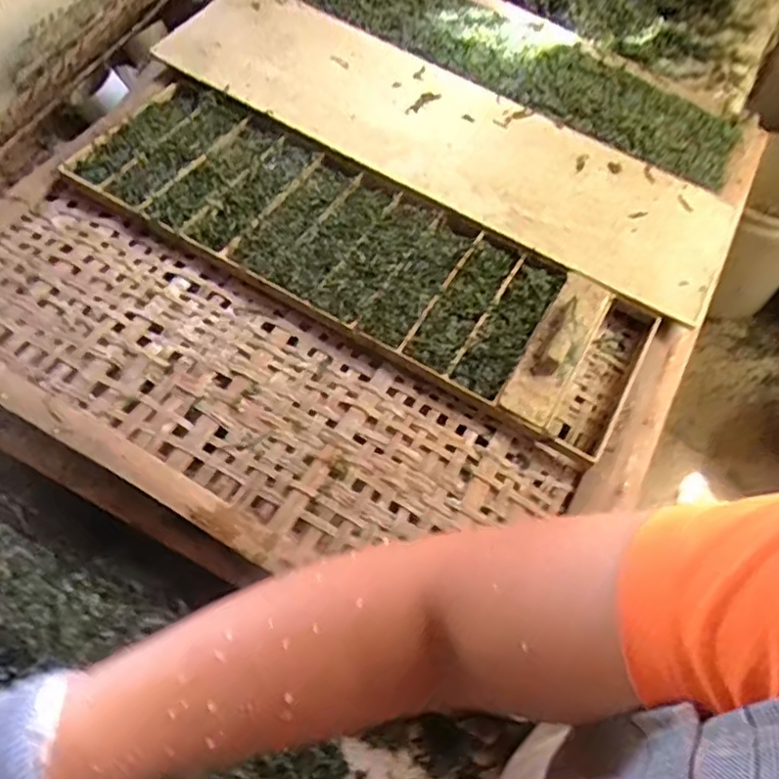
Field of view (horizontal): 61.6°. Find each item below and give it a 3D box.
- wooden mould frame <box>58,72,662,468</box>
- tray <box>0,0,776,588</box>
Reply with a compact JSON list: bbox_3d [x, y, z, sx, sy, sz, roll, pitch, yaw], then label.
[{"bbox_3d":[-0.035,-0.173,0.775,0.702,0.033,0.215,29,62,8],"label":"wooden mould frame"},{"bbox_3d":[-0.010,-0.186,0.794,0.787,0.064,0.837,29,66,8],"label":"tray"}]

